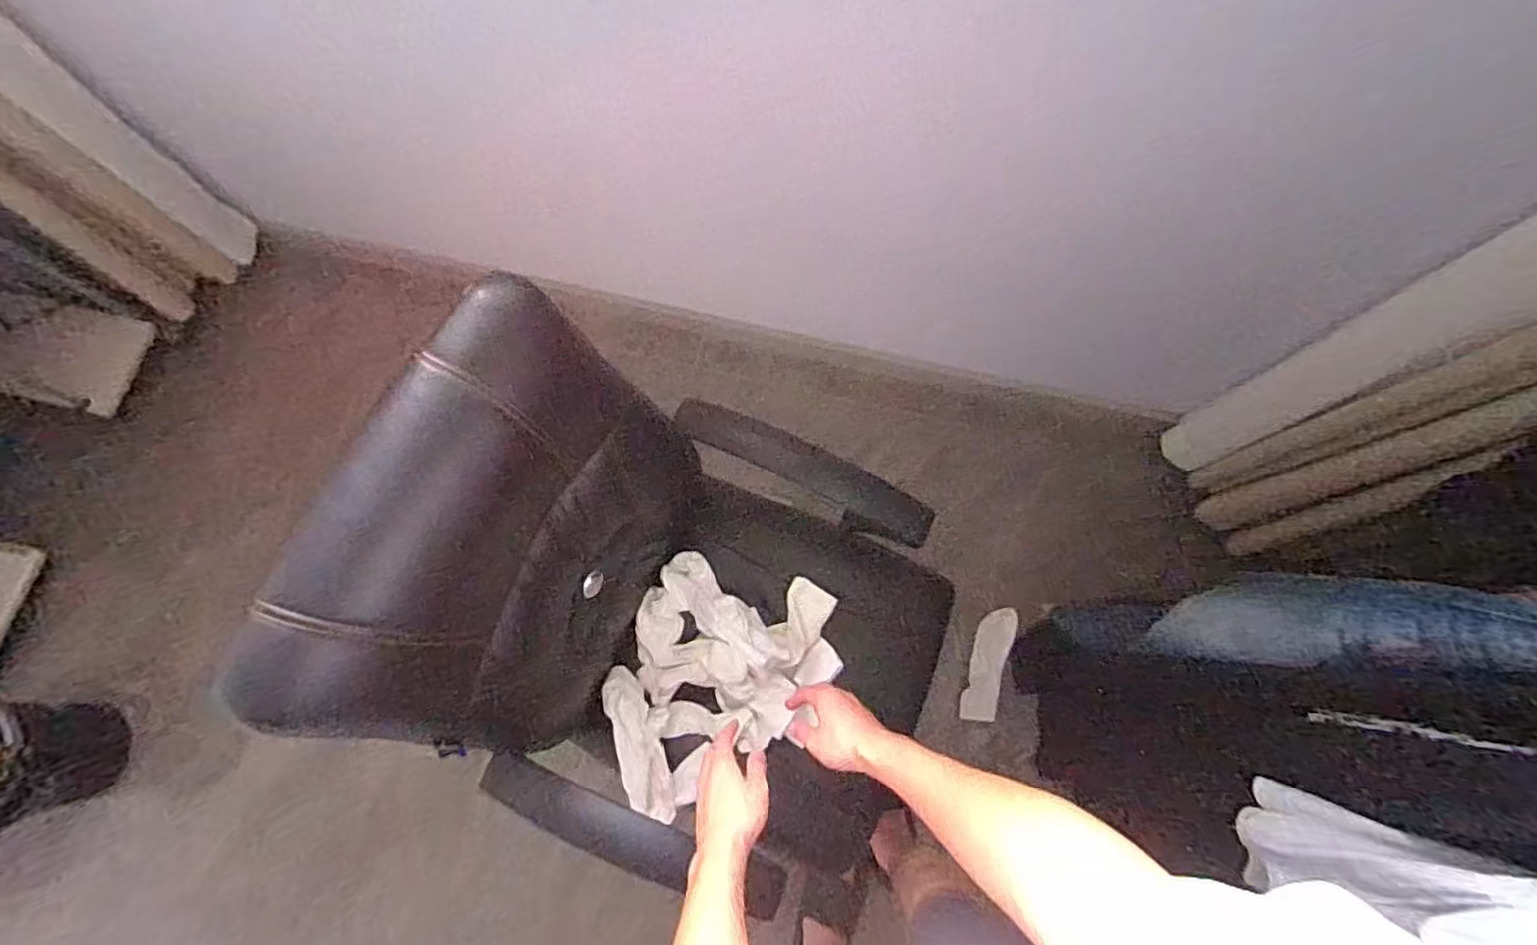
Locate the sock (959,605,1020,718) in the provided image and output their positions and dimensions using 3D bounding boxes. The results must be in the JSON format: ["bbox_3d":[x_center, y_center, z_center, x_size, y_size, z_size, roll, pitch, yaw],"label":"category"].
[{"bbox_3d":[0.490,0.423,1.478,0.076,0.019,0.251,19,75,5],"label":"sock"}]

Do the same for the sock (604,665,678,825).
[{"bbox_3d":[-0.191,0.399,0.985,0.054,0.071,0.222,-21,76,-6],"label":"sock"}]

